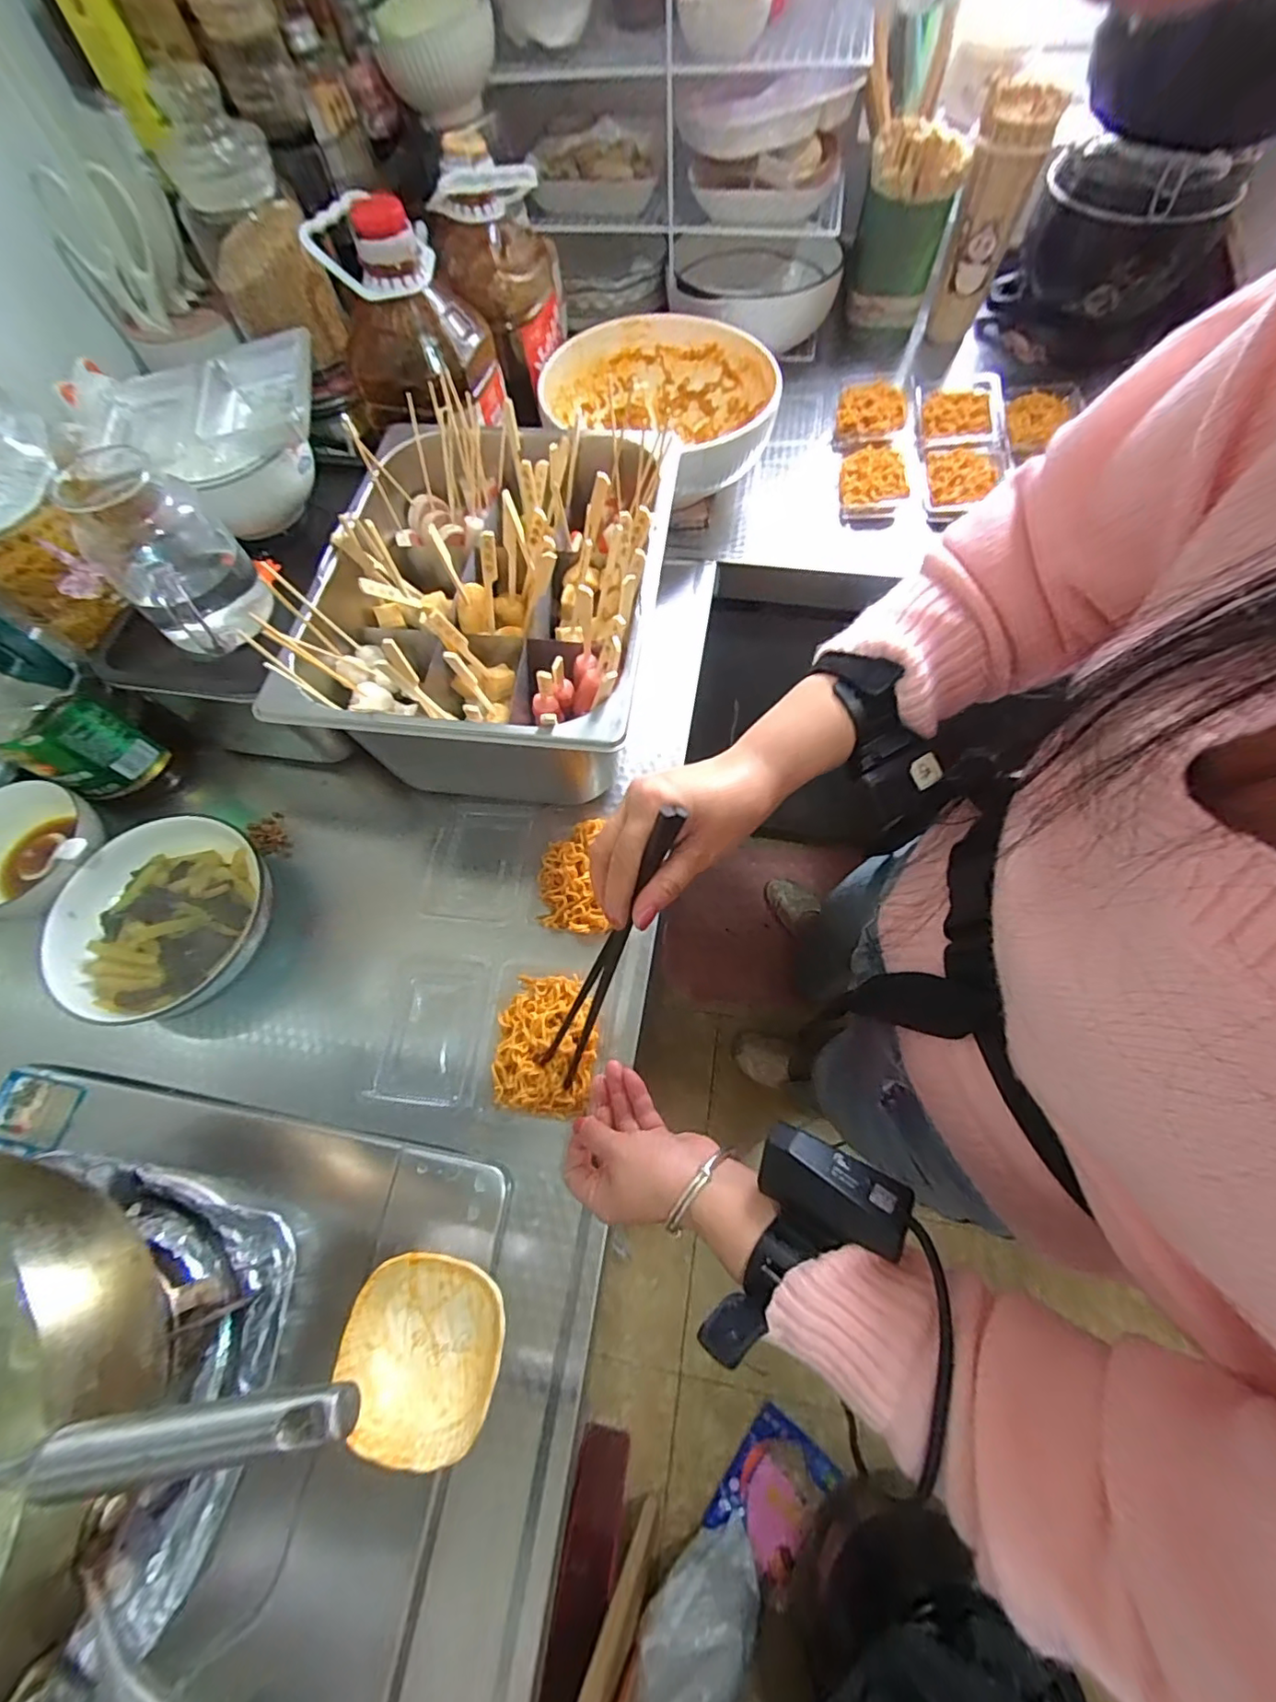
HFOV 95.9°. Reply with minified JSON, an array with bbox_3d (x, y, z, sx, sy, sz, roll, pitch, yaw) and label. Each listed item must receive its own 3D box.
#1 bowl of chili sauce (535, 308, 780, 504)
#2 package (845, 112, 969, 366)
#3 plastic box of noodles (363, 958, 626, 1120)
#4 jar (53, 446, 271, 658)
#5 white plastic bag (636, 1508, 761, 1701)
[{"bbox_3d":[0.029,-0.484,0.640,0.247,0.086,0.217,30,71,14],"label":"bowl of chili sauce"},{"bbox_3d":[0.317,-0.739,0.707,0.099,0.185,0.080,14,68,9],"label":"package"},{"bbox_3d":[-0.105,0.137,0.435,0.181,0.032,0.107,3,67,4],"label":"plastic box of noodles"},{"bbox_3d":[-0.333,-0.206,0.424,0.088,0.140,0.088,-42,71,-14],"label":"jar"},{"bbox_3d":[0.081,1.066,0.782,0.128,0.277,0.040,6,99,37],"label":"white plastic bag"}]

